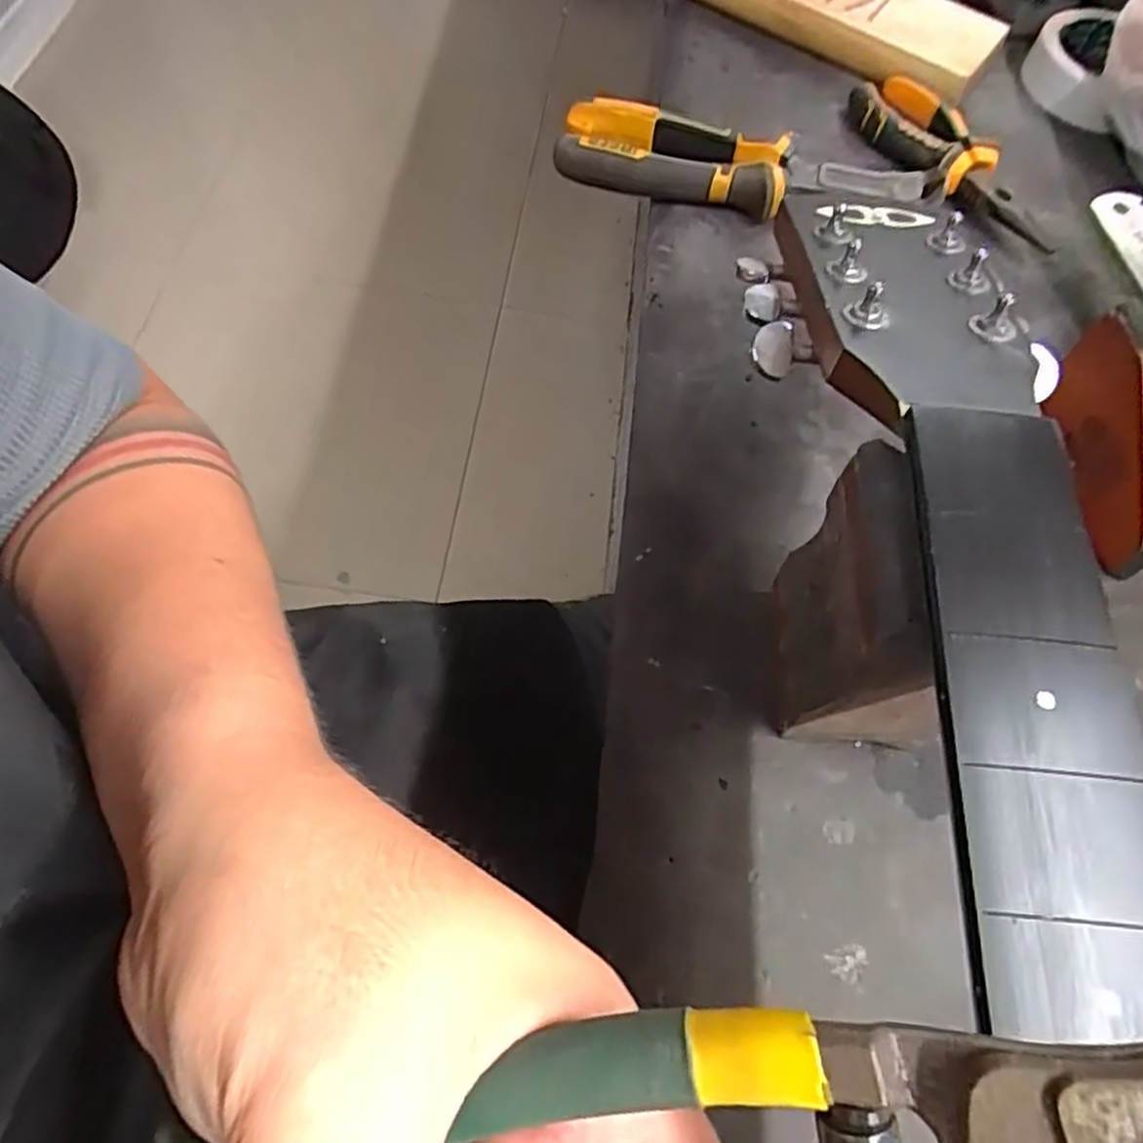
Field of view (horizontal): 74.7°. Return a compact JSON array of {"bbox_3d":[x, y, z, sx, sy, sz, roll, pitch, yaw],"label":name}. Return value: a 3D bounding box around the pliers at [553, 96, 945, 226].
[{"bbox_3d":[0.091,-0.222,0.416,0.206,0.028,0.051,18,64,5],"label":"pliers"}]

